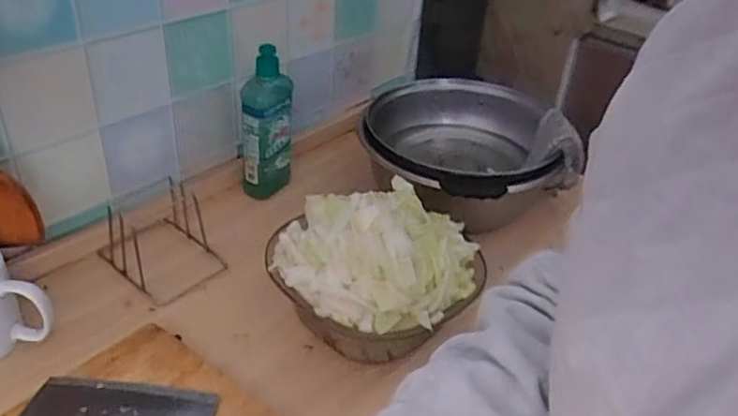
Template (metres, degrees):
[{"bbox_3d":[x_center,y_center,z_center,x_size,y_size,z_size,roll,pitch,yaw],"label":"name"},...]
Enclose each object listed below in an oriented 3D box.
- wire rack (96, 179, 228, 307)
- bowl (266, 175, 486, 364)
[{"bbox_3d":[-0.242,0.029,0.741,0.136,0.073,0.113,28,41,30],"label":"wire rack"},{"bbox_3d":[0.009,0.062,0.680,0.207,0.129,0.193,3,35,-2],"label":"bowl"}]

